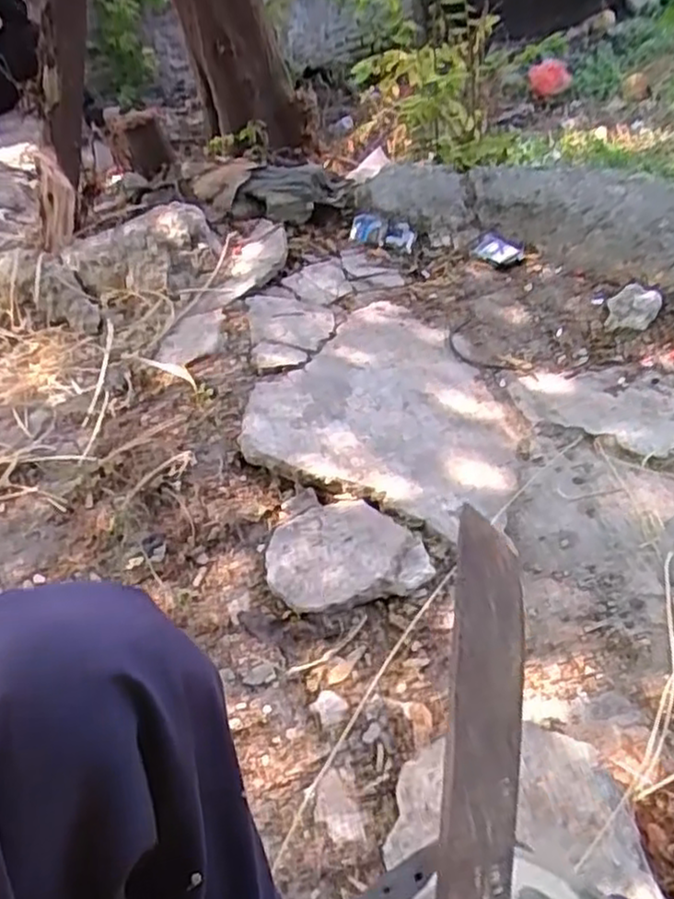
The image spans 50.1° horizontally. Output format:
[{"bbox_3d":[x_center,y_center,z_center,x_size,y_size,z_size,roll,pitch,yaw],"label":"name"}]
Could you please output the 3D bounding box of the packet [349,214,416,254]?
[{"bbox_3d":[0.107,-0.504,1.677,0.146,0.063,0.019,13,3,-6],"label":"packet"}]

